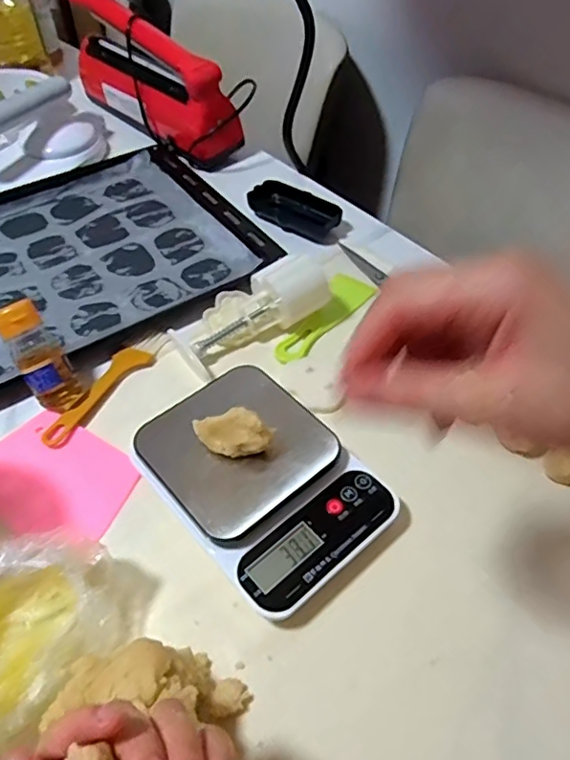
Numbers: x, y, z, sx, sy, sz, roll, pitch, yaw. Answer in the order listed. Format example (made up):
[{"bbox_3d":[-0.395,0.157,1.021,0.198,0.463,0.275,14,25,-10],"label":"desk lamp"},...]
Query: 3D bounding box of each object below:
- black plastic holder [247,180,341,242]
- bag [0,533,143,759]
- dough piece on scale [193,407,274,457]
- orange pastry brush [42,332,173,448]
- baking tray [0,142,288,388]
[{"bbox_3d":[0.008,-0.198,0.666,0.107,0.025,0.054,29,56,21],"label":"black plastic holder"},{"bbox_3d":[-0.167,0.153,0.349,0.095,0.061,0.144,30,57,22],"label":"bag"},{"bbox_3d":[-0.039,0.037,0.415,0.059,0.029,0.024,5,51,4],"label":"dough piece on scale"},{"bbox_3d":[-0.159,0.002,0.506,0.031,0.010,0.144,28,56,20],"label":"orange pastry brush"},{"bbox_3d":[-0.246,-0.139,0.622,0.396,0.023,0.296,-28,56,-21],"label":"baking tray"}]

